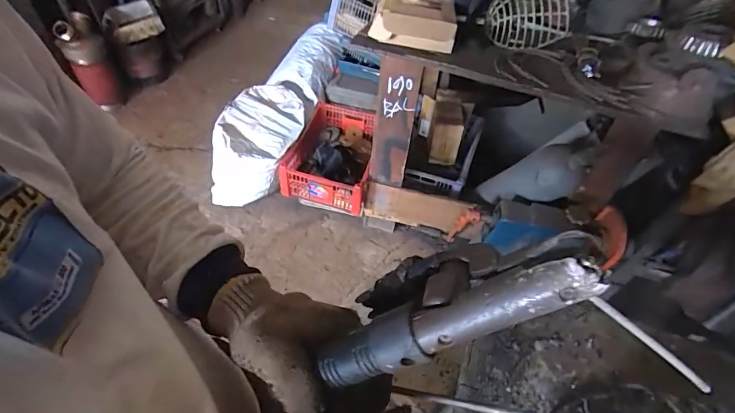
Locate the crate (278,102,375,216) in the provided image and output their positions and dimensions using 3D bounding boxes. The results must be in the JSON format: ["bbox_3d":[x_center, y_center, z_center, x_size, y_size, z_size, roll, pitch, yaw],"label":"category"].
[{"bbox_3d":[-0.134,-0.200,1.640,0.319,0.187,0.445,13,49,6],"label":"crate"}]

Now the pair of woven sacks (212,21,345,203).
[{"bbox_3d":[-0.346,-0.395,1.661,0.253,0.284,0.865,20,65,12],"label":"pair of woven sacks"}]

